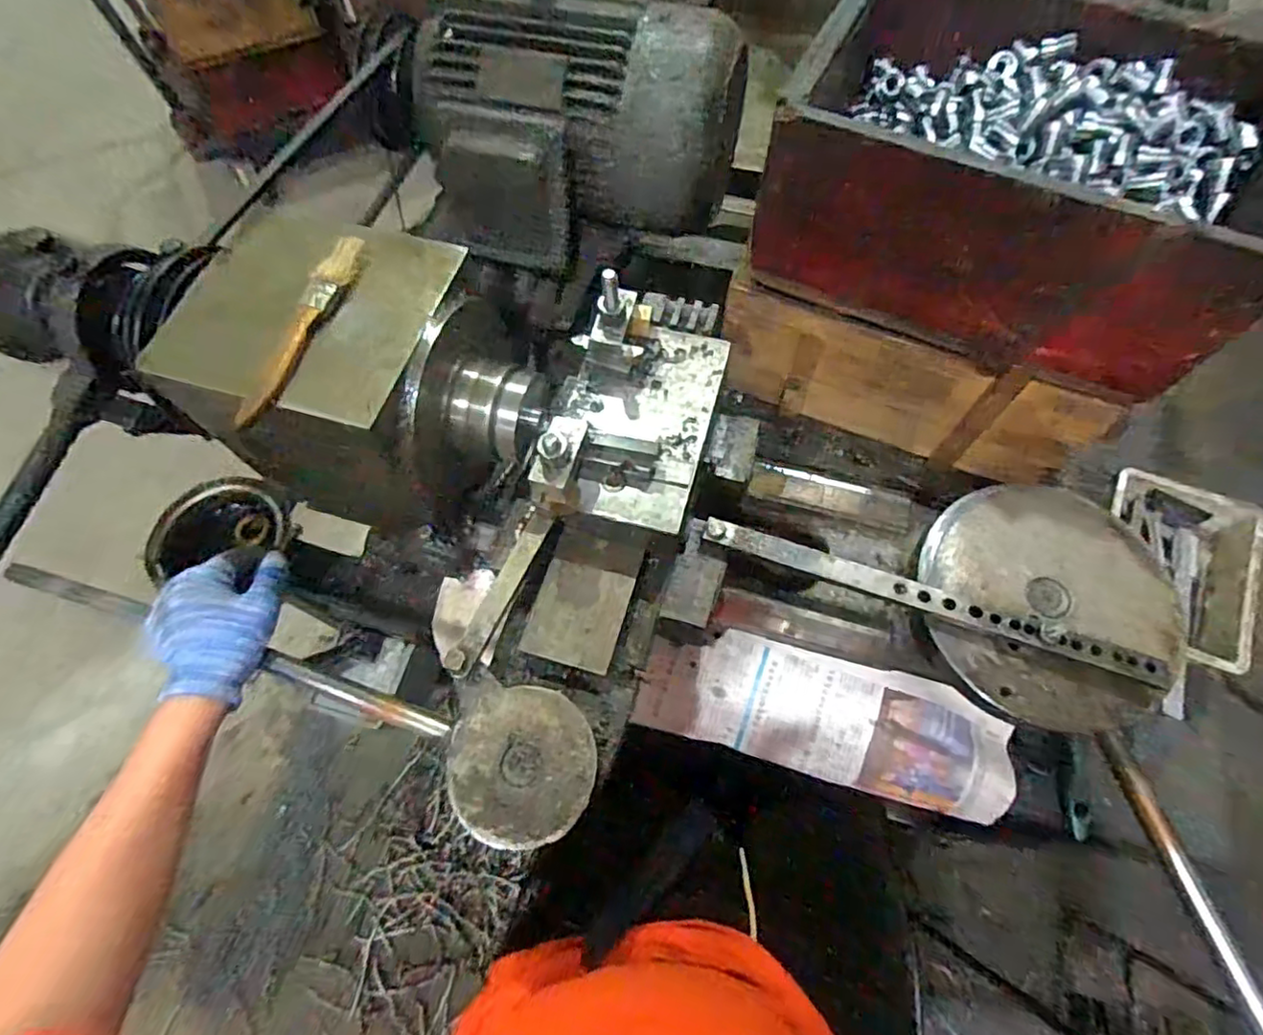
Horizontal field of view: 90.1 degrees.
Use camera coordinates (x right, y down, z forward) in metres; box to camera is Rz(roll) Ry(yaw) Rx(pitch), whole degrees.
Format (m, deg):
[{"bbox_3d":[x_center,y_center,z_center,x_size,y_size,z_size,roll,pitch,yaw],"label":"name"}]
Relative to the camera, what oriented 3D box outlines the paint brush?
[{"bbox_3d":[-0.212,-0.121,0.400,0.024,0.013,0.148,15,66,9],"label":"paint brush"}]

